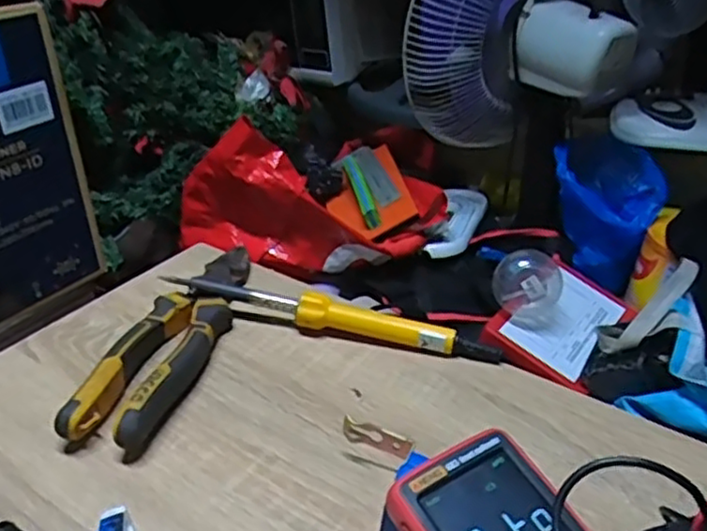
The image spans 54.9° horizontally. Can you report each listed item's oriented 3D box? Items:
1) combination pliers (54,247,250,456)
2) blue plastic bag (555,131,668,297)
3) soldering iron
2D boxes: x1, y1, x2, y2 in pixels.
[{"bbox_3d":[-0.130,0.049,0.505,0.059,0.030,0.225,6,32,11],"label":"combination pliers"},{"bbox_3d":[0.417,-0.094,1.129,0.164,0.198,0.161,15,35,24],"label":"blue plastic bag"},{"bbox_3d":[-0.020,0.039,0.517,0.256,0.031,0.019,8,33,14],"label":"soldering iron"}]

